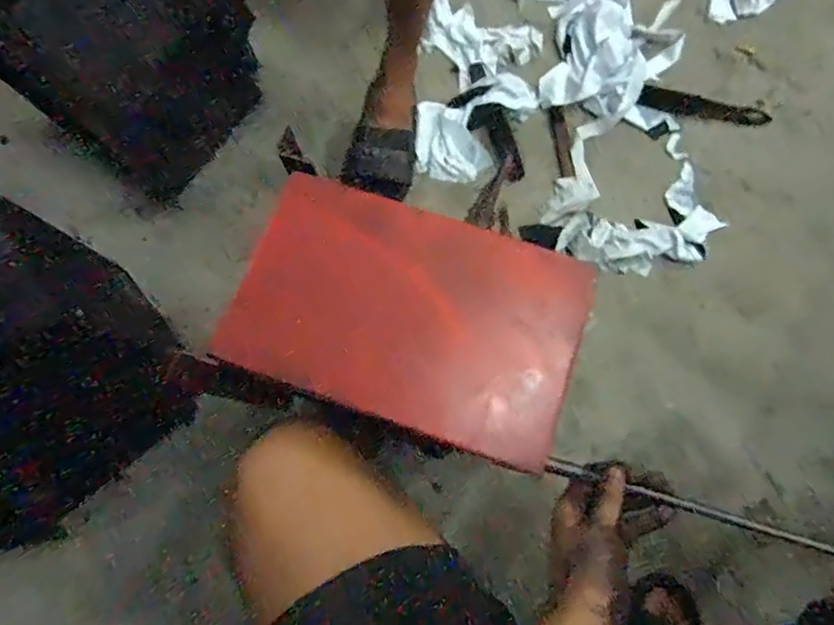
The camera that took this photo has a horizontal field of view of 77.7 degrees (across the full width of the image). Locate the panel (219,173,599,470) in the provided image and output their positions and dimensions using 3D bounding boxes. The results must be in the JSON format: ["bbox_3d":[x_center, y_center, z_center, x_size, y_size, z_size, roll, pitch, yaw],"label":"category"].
[{"bbox_3d":[-0.009,-0.001,0.466,0.303,0.012,0.189,19,82,7],"label":"panel"}]

